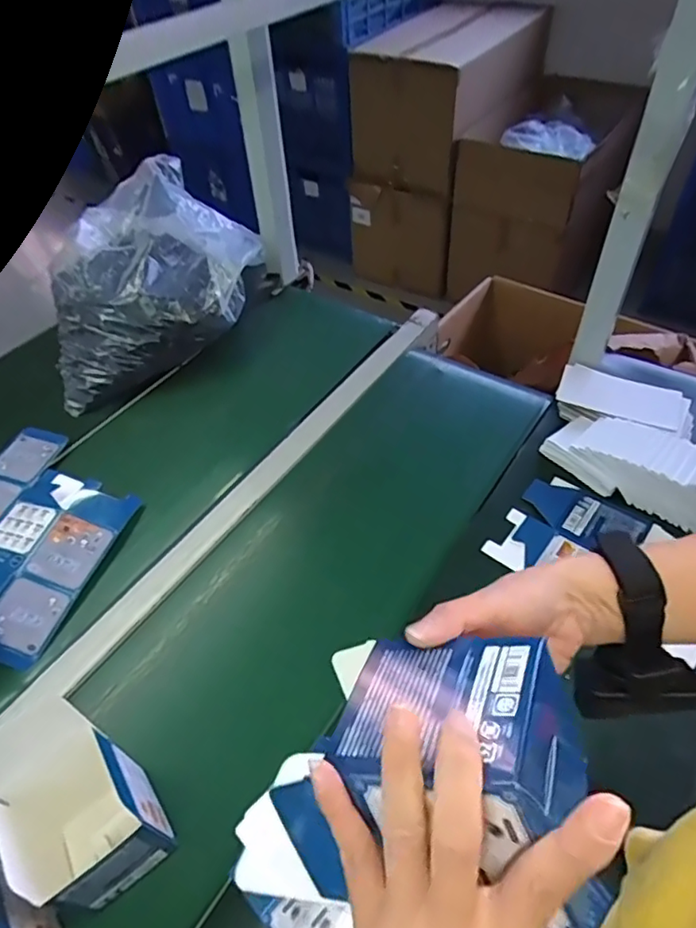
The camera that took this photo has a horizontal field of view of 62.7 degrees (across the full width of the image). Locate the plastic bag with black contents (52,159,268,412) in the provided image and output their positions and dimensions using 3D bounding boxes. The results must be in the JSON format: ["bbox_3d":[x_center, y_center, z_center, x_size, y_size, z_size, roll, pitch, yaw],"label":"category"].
[{"bbox_3d":[-0.311,-0.311,0.941,0.299,0.175,0.405,-5,50,1],"label":"plastic bag with black contents"}]

